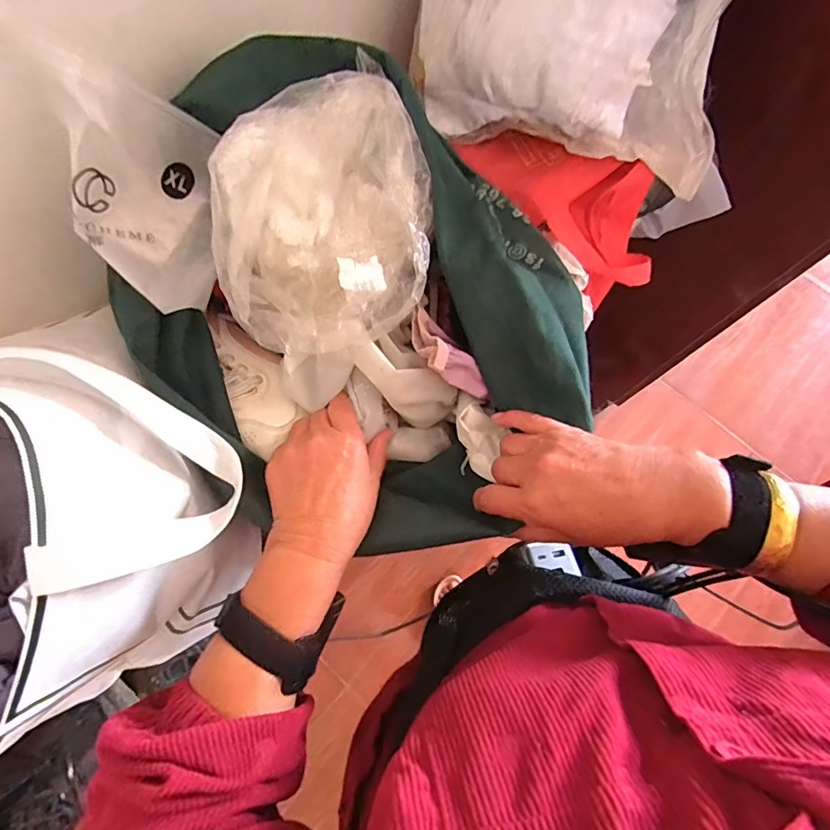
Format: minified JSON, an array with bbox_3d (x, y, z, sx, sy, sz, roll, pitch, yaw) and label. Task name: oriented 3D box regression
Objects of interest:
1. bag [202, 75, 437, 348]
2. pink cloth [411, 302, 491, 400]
[{"bbox_3d":[-0.058,-0.113,0.317,0.143,0.095,0.134,1,74,0],"label":"bag"},{"bbox_3d":[0.025,-0.042,0.365,0.083,0.029,0.033,46,78,-11],"label":"pink cloth"}]

